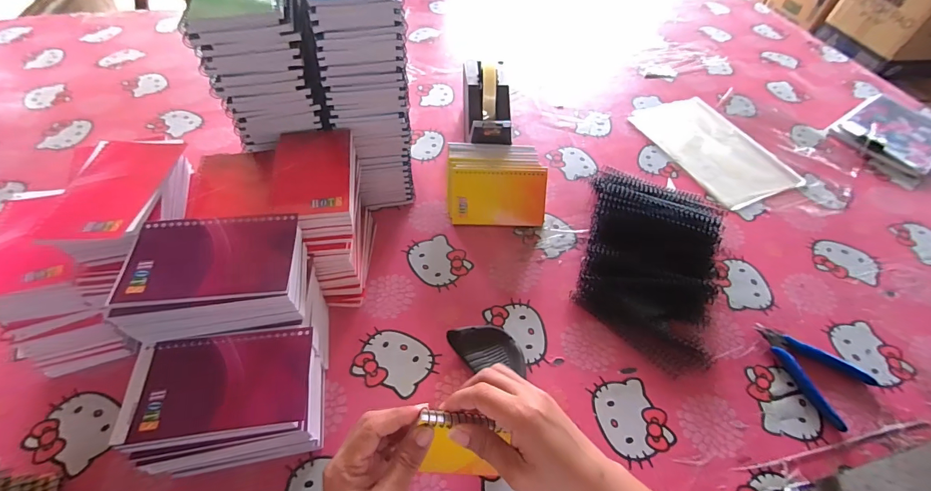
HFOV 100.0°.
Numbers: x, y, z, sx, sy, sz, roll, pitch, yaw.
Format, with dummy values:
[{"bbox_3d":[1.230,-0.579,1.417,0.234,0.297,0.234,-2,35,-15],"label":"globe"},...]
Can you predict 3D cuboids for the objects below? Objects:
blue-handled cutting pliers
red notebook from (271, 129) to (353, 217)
[{"bbox_3d":[0.403,0.140,0.460,0.090,0.011,0.117,-33,62,-22],"label":"blue-handled cutting pliers"},{"bbox_3d":[-0.165,-0.084,0.424,0.080,0.012,0.140,-4,49,-11],"label":"red notebook"}]

